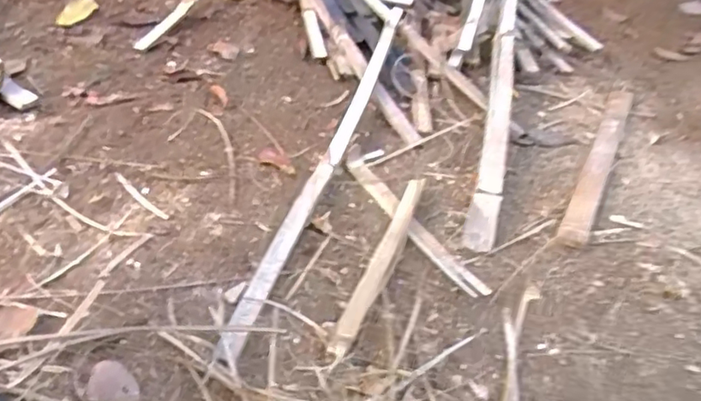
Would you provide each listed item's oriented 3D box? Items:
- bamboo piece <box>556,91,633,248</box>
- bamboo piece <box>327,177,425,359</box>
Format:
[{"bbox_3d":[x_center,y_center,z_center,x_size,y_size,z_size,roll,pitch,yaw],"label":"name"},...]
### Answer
[{"bbox_3d":[0.438,-0.079,1.036,0.044,0.013,0.530,23,43,17],"label":"bamboo piece"},{"bbox_3d":[0.044,0.074,0.777,0.031,0.018,0.335,18,42,12],"label":"bamboo piece"}]

